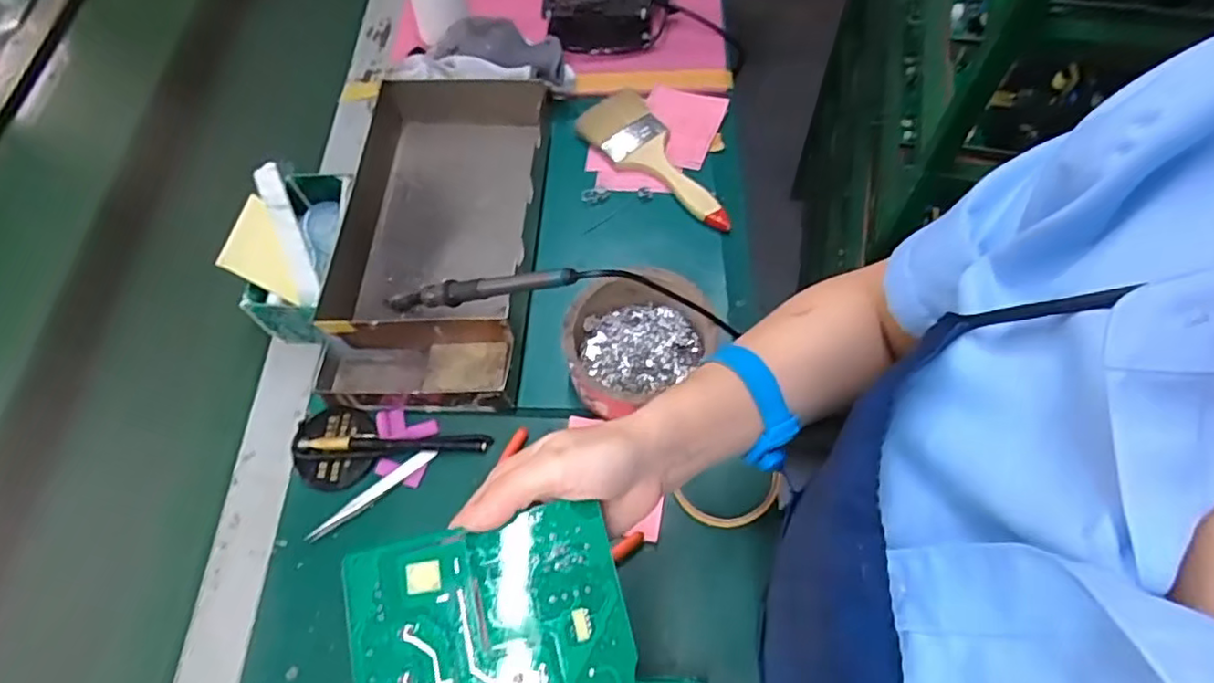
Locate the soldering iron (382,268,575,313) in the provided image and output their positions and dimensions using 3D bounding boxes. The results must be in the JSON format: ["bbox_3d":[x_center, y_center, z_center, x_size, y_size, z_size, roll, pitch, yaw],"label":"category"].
[{"bbox_3d":[-0.111,-0.043,0.527,0.209,0.015,0.023,-5,59,33],"label":"soldering iron"}]

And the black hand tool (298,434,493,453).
[{"bbox_3d":[-0.172,0.082,0.524,0.150,0.015,0.014,-2,63,2],"label":"black hand tool"}]

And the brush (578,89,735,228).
[{"bbox_3d":[0.057,-0.185,0.646,0.073,0.019,0.196,-37,67,-15],"label":"brush"}]

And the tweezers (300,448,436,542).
[{"bbox_3d":[-0.188,0.122,0.518,0.114,0.005,0.012,-36,67,-14],"label":"tweezers"}]

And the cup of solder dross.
[{"bbox_3d":[0.023,0.003,0.536,0.116,0.055,0.123,-1,63,3],"label":"cup of solder dross"}]

